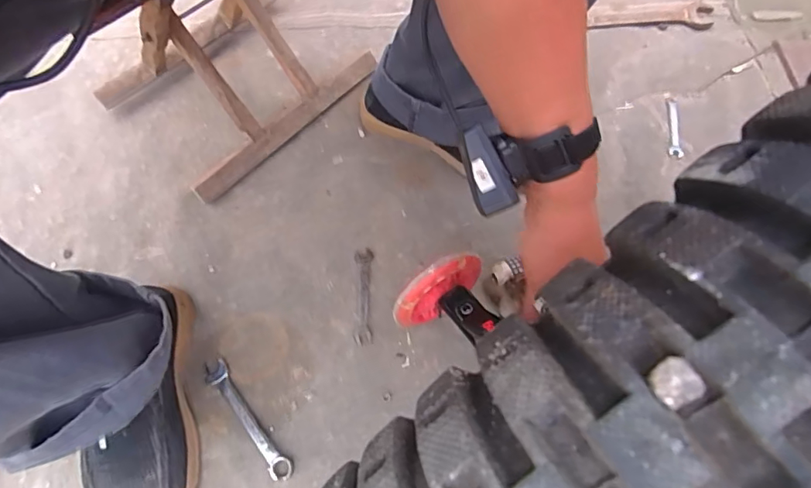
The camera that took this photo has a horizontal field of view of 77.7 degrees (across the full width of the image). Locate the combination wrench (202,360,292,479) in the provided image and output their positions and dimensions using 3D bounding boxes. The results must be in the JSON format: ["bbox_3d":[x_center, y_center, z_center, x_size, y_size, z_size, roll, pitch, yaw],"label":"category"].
[{"bbox_3d":[-0.169,0.183,0.532,0.024,0.012,0.154,-38,67,-15],"label":"combination wrench"}]

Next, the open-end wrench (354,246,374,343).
[{"bbox_3d":[-0.050,0.060,0.600,0.022,0.008,0.120,-3,63,1],"label":"open-end wrench"}]

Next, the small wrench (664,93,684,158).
[{"bbox_3d":[0.369,-0.163,0.693,0.017,0.006,0.109,7,63,6],"label":"small wrench"}]

